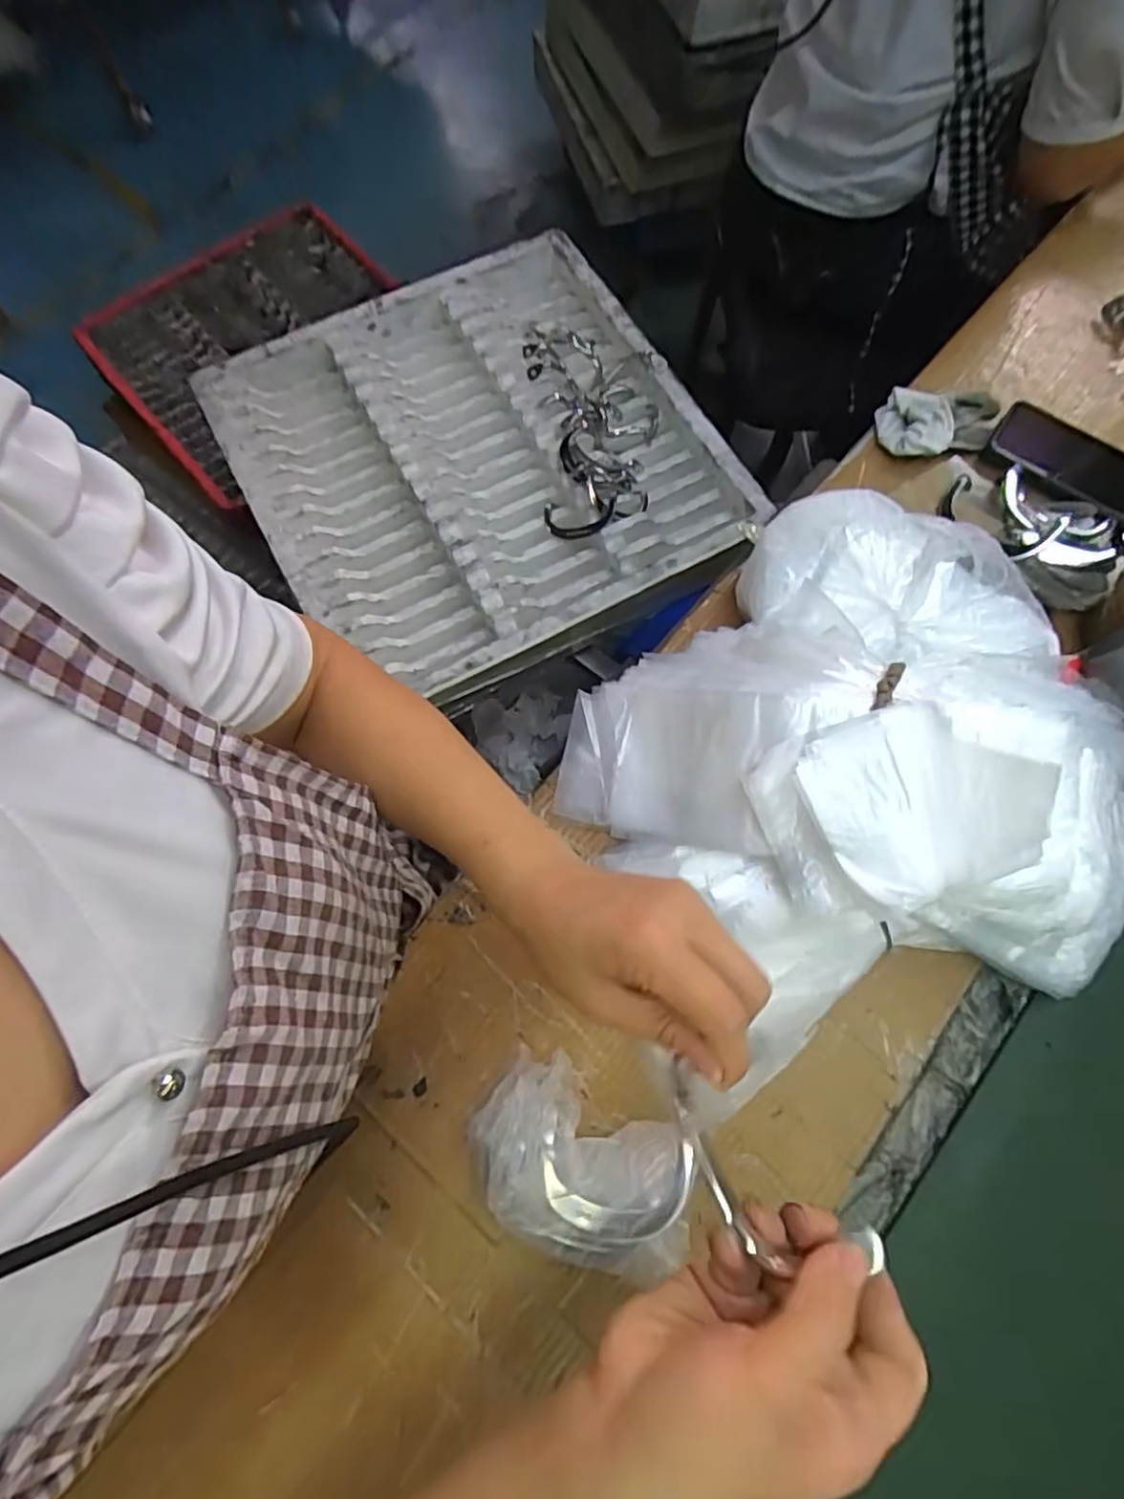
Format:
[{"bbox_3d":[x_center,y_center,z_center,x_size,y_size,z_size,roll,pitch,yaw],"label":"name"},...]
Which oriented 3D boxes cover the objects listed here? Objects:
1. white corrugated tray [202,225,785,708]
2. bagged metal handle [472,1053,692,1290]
[{"bbox_3d":[-0.098,-0.360,0.833,0.522,0.058,0.572,-29,75,-8],"label":"white corrugated tray"},{"bbox_3d":[0.010,0.258,0.409,0.133,0.051,0.101,29,76,9],"label":"bagged metal handle"}]

